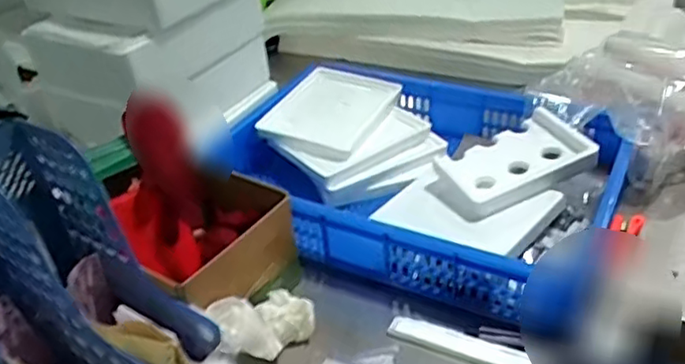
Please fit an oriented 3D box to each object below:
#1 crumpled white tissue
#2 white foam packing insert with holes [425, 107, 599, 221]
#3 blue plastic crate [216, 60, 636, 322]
[{"bbox_3d":[-0.094,0.163,0.718,0.064,0.062,0.138,27,16,38],"label":"crumpled white tissue"},{"bbox_3d":[0.220,-0.030,0.844,0.207,0.057,0.133,-26,57,4],"label":"white foam packing insert with holes"},{"bbox_3d":[0.067,-0.024,0.914,0.562,0.168,0.321,18,41,30],"label":"blue plastic crate"}]

